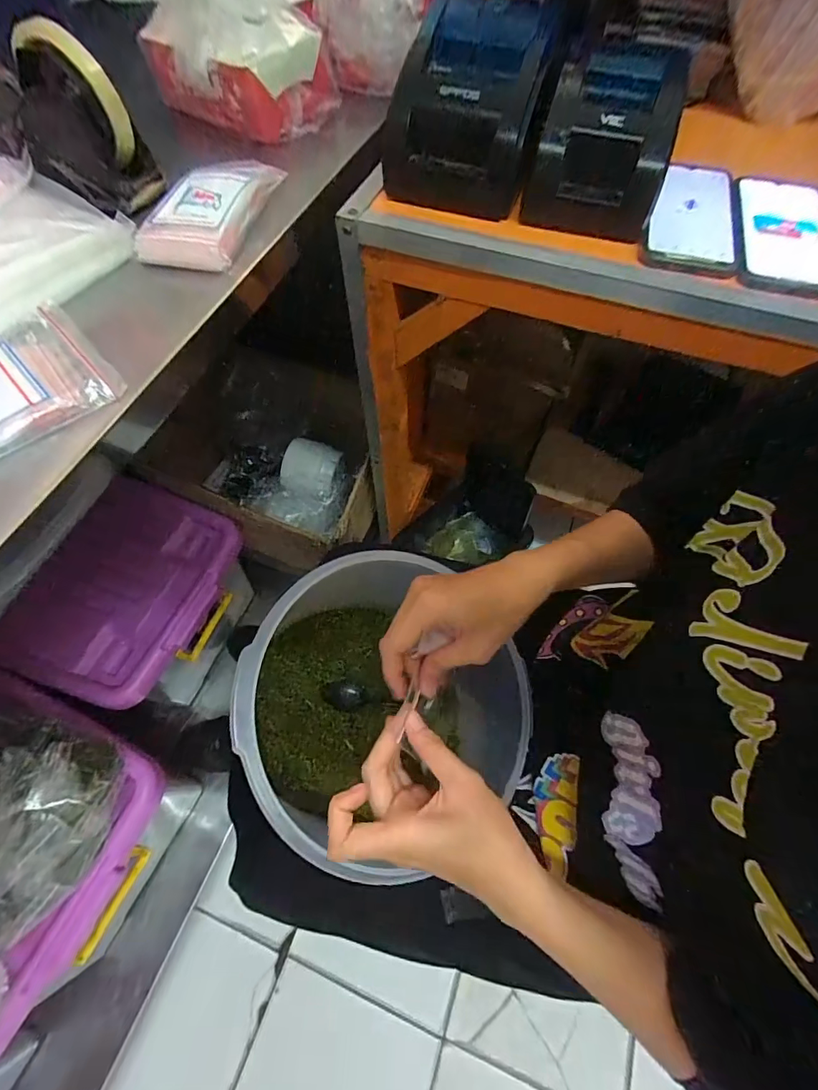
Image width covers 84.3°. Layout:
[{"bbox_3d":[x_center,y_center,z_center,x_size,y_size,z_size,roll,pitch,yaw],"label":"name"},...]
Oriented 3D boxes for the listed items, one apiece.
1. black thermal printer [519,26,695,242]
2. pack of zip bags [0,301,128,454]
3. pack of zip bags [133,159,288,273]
[{"bbox_3d":[0.173,-0.361,0.402,0.107,0.103,0.115,14,62,9],"label":"black thermal printer"},{"bbox_3d":[-0.282,-0.098,0.298,0.149,0.020,0.095,-39,67,-19],"label":"pack of zip bags"},{"bbox_3d":[-0.175,-0.303,0.402,0.079,0.027,0.145,8,61,6],"label":"pack of zip bags"}]

